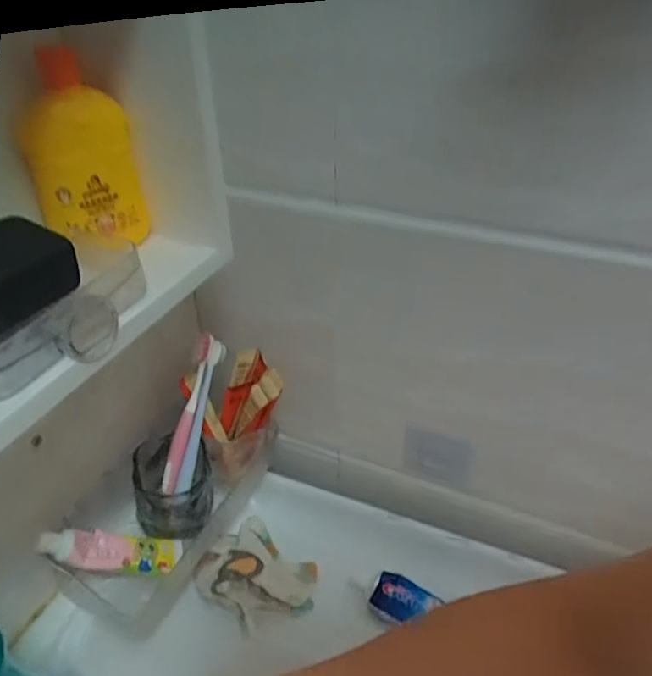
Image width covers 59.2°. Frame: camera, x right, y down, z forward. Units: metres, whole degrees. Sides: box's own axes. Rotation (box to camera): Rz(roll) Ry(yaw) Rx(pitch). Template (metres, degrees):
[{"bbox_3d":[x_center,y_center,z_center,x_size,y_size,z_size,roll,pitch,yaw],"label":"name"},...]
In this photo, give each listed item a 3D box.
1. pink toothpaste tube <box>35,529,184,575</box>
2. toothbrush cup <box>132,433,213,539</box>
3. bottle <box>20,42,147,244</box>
[{"bbox_3d":[-0.187,0.188,0.506,0.126,0.019,0.031,25,17,-40],"label":"pink toothpaste tube"},{"bbox_3d":[-0.150,0.152,0.570,0.072,0.083,0.080,-9,37,-10],"label":"toothbrush cup"},{"bbox_3d":[-0.158,-0.118,0.385,0.056,0.112,0.066,12,38,17],"label":"bottle"}]

